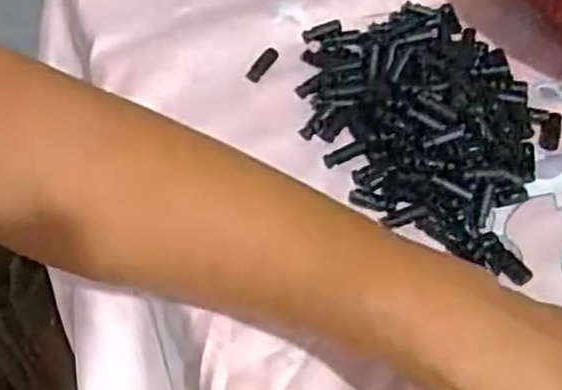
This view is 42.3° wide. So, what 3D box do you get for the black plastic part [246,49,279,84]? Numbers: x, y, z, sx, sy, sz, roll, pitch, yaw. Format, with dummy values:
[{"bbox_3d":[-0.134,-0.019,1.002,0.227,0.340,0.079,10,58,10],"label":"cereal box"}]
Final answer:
[{"bbox_3d":[-0.011,-0.080,0.447,0.008,0.006,0.026,31,60,15],"label":"black plastic part"}]

